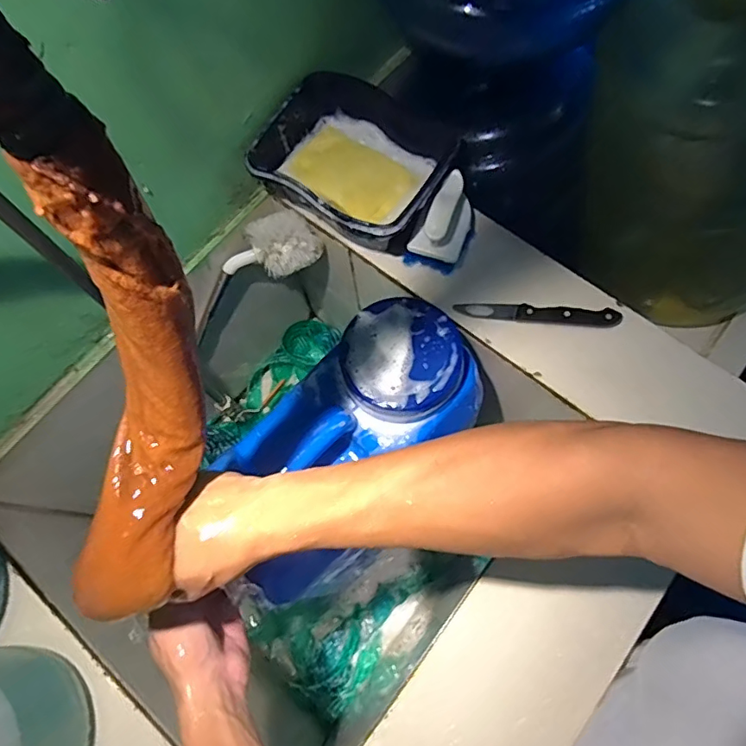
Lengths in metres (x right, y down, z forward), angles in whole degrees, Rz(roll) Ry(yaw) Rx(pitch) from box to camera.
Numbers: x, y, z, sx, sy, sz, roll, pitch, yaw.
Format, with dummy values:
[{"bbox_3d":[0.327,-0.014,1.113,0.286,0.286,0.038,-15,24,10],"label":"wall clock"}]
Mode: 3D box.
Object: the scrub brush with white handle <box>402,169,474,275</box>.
[{"bbox_3d":[0.085,-0.164,0.587,0.058,0.066,0.097,30,75,12],"label":"scrub brush with white handle"}]

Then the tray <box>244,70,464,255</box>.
[{"bbox_3d":[-0.017,-0.233,0.601,0.199,0.073,0.167,28,74,11],"label":"tray"}]

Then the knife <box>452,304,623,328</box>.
[{"bbox_3d":[0.179,-0.064,0.571,0.173,0.011,0.021,4,71,4],"label":"knife"}]

